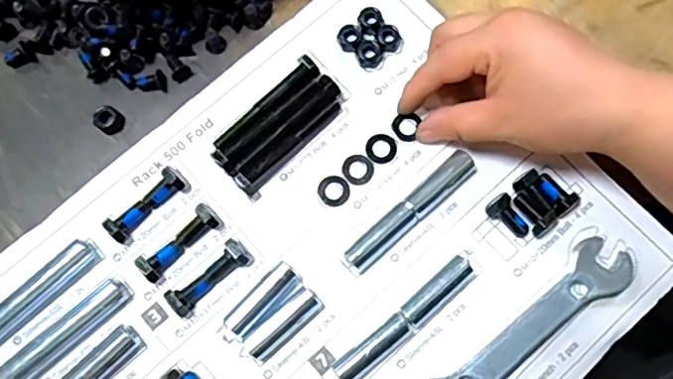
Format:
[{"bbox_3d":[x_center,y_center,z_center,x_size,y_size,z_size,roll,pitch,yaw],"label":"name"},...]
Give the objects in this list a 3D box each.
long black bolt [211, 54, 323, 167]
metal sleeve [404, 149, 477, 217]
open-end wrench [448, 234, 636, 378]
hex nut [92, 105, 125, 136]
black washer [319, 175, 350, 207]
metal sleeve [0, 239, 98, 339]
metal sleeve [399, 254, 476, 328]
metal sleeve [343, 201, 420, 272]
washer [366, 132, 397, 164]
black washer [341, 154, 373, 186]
[{"bbox_3d":[-0.044,-0.049,0.365,0.085,0.013,0.018,-43,79,-9],"label":"long black bolt"},{"bbox_3d":[0.063,-0.004,0.350,0.047,0.019,0.016,-41,79,-8],"label":"metal sleeve"},{"bbox_3d":[0.107,0.083,0.333,0.152,0.009,0.033,-40,78,-8],"label":"open-end wrench"},{"bbox_3d":[-0.144,-0.044,0.371,0.016,0.010,0.016,41,80,10],"label":"hex nut"},{"bbox_3d":[-0.001,0.000,0.359,0.019,0.004,0.019,0,76,1],"label":"black washer"},{"bbox_3d":[-0.178,0.062,0.339,0.087,0.015,0.013,-41,79,-8],"label":"metal sleeve"},{"bbox_3d":[0.059,0.058,0.338,0.049,0.014,0.017,-40,78,-8],"label":"metal sleeve"},{"bbox_3d":[0.027,0.029,0.345,0.048,0.014,0.015,-42,79,-8],"label":"metal sleeve"},{"bbox_3d":[0.028,-0.026,0.364,0.019,0.004,0.019,0,76,1],"label":"washer"},{"bbox_3d":[0.013,-0.013,0.362,0.019,0.004,0.018,0,76,1],"label":"black washer"}]

